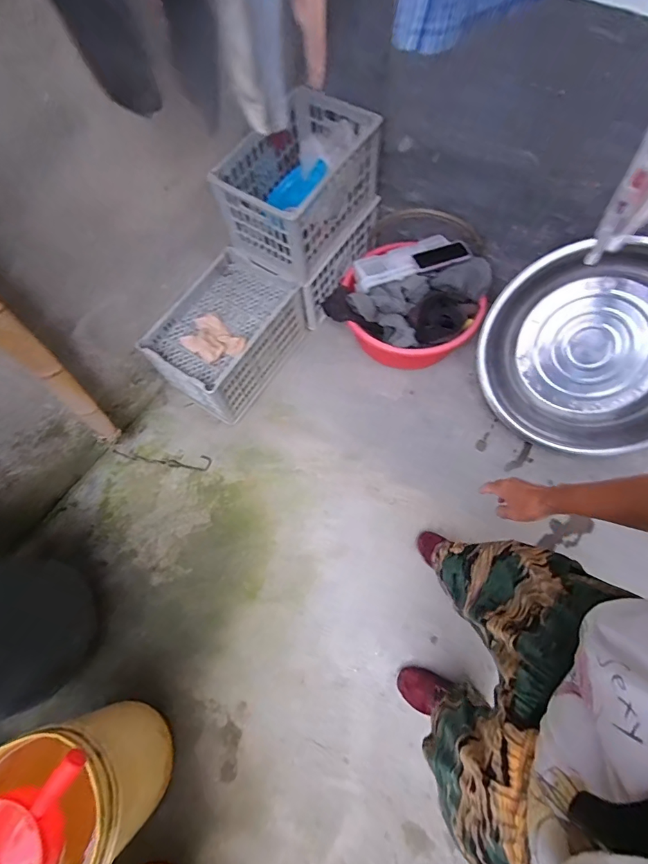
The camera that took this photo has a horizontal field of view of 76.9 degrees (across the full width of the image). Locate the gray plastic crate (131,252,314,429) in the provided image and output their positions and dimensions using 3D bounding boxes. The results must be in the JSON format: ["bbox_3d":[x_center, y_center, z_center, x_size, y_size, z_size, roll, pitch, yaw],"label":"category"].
[{"bbox_3d":[-0.310,-0.306,1.336,0.316,0.232,0.437,32,71,13],"label":"gray plastic crate"}]

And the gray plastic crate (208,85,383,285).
[{"bbox_3d":[-0.068,-0.719,1.210,0.306,0.250,0.413,31,71,13],"label":"gray plastic crate"}]

